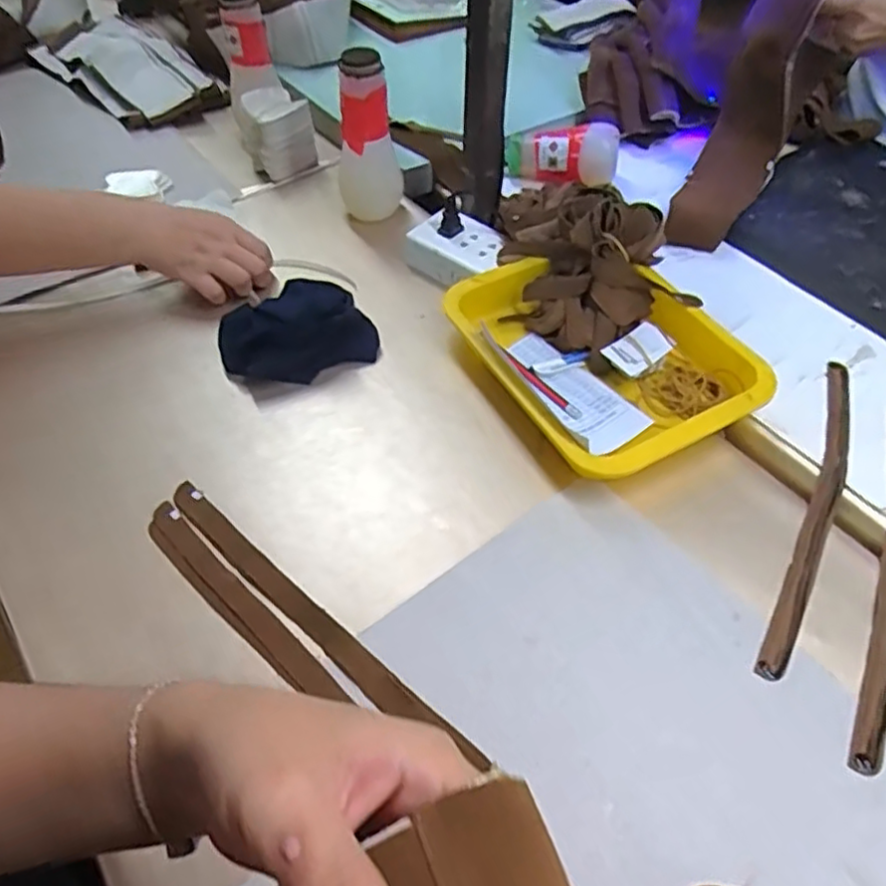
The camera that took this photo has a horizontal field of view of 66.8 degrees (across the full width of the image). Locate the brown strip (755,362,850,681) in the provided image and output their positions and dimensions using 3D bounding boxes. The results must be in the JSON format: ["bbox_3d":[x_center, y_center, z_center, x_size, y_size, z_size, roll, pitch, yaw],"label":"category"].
[{"bbox_3d":[0.291,0.044,0.521,0.027,0.012,0.314,22,54,18],"label":"brown strip"}]

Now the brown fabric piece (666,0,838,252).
[{"bbox_3d":[0.322,-0.332,0.717,0.085,0.114,0.267,26,100,20],"label":"brown fabric piece"}]

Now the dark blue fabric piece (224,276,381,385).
[{"bbox_3d":[-0.143,-0.113,0.631,0.133,0.055,0.114,-20,53,-15],"label":"dark blue fabric piece"}]

